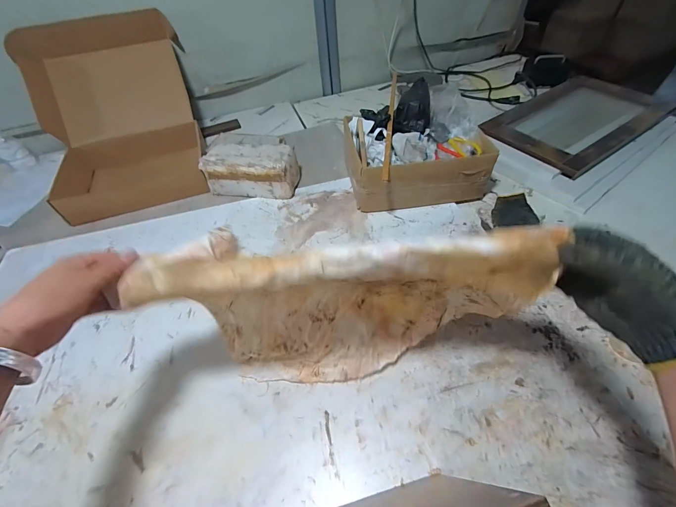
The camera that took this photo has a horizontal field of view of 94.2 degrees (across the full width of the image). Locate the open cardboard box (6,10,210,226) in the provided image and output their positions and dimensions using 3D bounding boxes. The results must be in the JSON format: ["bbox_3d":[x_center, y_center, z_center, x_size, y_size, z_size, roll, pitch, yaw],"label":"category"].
[{"bbox_3d":[-0.604,-0.386,0.855,0.408,0.332,0.401,-19,51,-11],"label":"open cardboard box"}]

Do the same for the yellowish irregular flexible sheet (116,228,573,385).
[{"bbox_3d":[0.011,0.070,0.437,0.438,0.279,0.102,-4,49,2],"label":"yellowish irregular flexible sheet"}]

